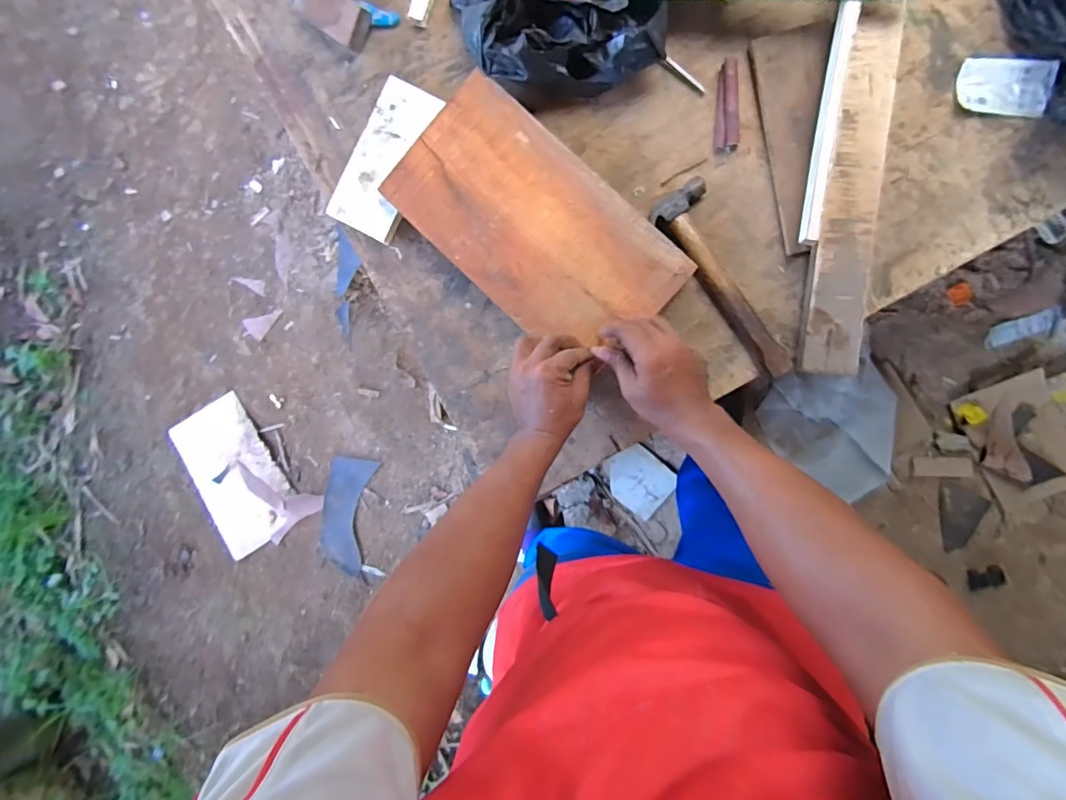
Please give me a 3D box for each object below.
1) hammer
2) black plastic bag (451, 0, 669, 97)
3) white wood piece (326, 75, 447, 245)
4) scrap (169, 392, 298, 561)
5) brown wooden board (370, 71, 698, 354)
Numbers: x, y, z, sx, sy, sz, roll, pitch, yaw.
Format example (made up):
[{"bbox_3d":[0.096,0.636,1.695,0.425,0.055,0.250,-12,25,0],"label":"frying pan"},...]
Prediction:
[{"bbox_3d":[0.241,-0.146,0.600,0.065,0.028,0.250,-35,87,3],"label":"hammer"},{"bbox_3d":[0.020,-0.434,0.591,0.260,0.072,0.127,18,91,4],"label":"black plastic bag"},{"bbox_3d":[-0.186,-0.309,0.641,0.091,0.026,0.193,29,96,7],"label":"white wood piece"},{"bbox_3d":[-0.939,0.232,1.568,0.257,0.023,0.455,-35,83,0],"label":"scrap"},{"bbox_3d":[0.000,-0.209,0.595,0.344,0.010,0.187,44,98,5],"label":"brown wooden board"}]

